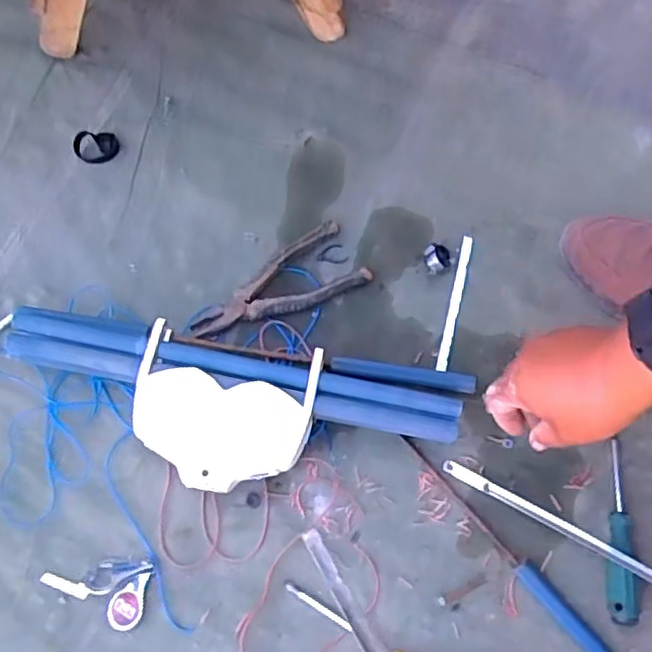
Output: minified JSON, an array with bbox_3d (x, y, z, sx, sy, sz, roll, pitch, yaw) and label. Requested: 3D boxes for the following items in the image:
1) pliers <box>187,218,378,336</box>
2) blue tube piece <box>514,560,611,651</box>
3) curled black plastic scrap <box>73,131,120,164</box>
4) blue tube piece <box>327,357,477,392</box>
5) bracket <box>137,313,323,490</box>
[{"bbox_3d":[-0.043,-0.028,0.590,0.161,0.020,0.064,-31,77,-11],"label":"pliers"},{"bbox_3d":[0.196,0.238,0.521,0.018,0.012,0.113,-38,79,-13],"label":"blue tube piece"},{"bbox_3d":[-0.223,-0.173,0.624,0.043,0.017,0.029,-6,74,-5],"label":"curled black plastic scrap"},{"bbox_3d":[0.067,0.042,0.568,0.125,0.018,0.015,10,73,0],"label":"blue tube piece"},{"bbox_3d":[-0.080,0.065,0.515,0.139,0.018,0.113,8,73,-1],"label":"bracket"}]

